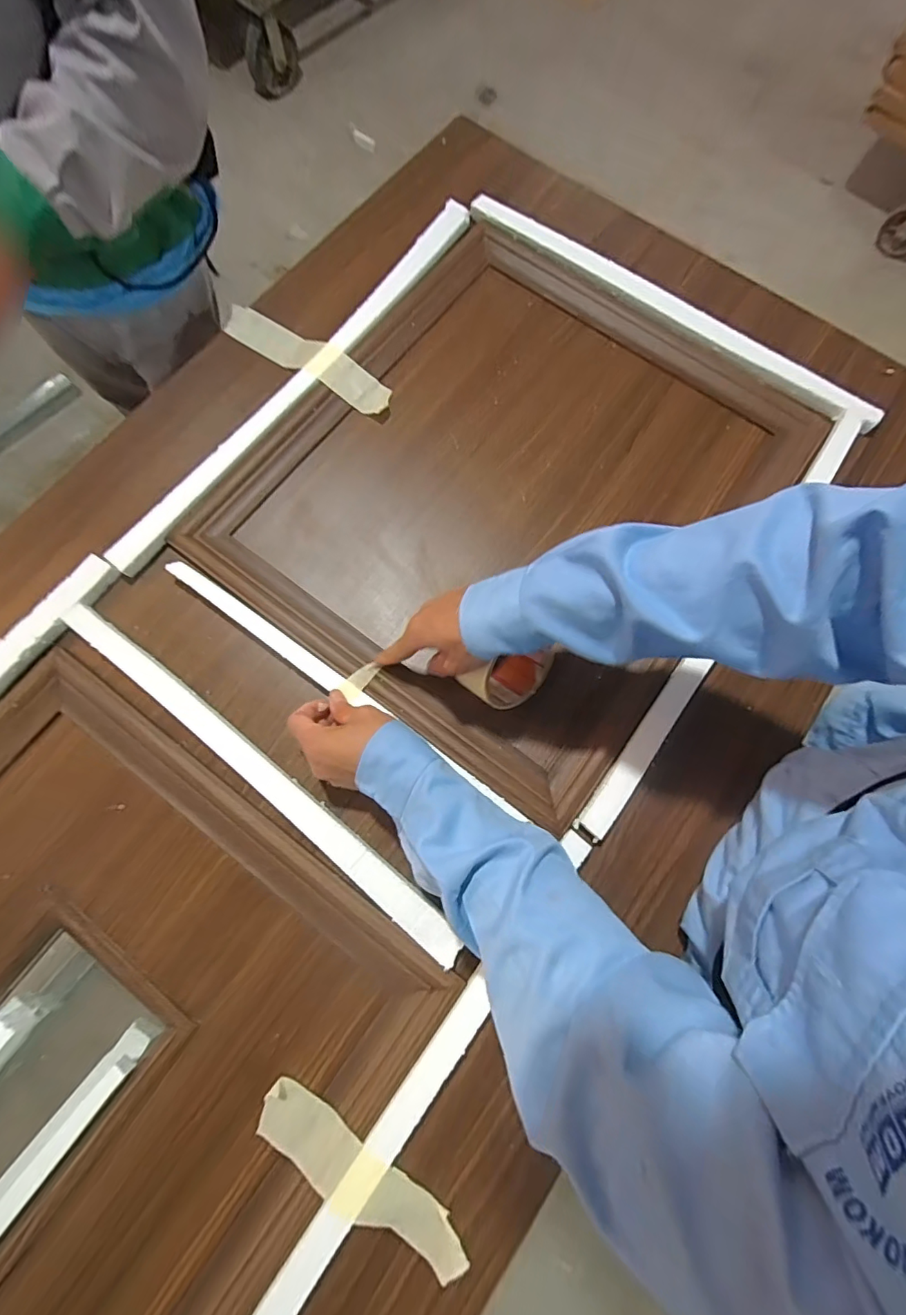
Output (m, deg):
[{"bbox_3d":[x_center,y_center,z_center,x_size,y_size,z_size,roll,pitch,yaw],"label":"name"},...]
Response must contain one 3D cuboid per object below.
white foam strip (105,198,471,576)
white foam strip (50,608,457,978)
[{"bbox_3d":[-0.173,-0.336,0.619,0.036,0.028,0.624,34,77,9],"label":"white foam strip"},{"bbox_3d":[-0.191,0.108,0.498,0.497,0.025,0.030,38,78,10],"label":"white foam strip"}]

